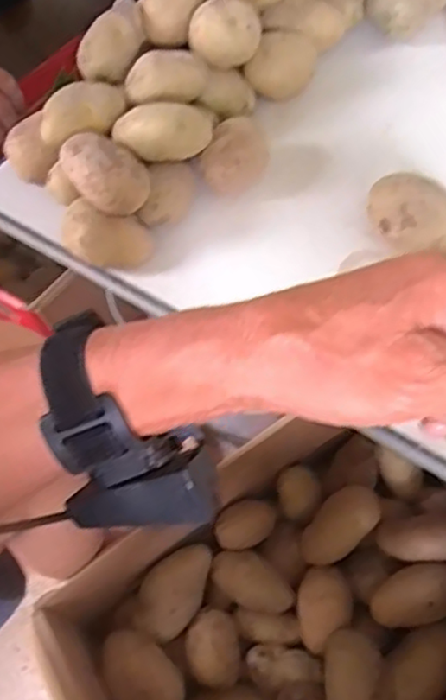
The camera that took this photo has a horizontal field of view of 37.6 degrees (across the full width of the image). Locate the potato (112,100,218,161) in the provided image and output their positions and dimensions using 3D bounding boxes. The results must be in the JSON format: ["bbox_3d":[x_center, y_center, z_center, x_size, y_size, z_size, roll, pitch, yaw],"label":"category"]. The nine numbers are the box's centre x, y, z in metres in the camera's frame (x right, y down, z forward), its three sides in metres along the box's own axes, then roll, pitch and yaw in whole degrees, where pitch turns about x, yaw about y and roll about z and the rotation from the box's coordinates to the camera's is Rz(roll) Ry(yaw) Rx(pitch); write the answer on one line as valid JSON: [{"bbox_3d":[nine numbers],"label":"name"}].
[{"bbox_3d":[-0.045,-0.169,0.506,0.075,0.034,0.033,-9,59,-1],"label":"potato"}]

